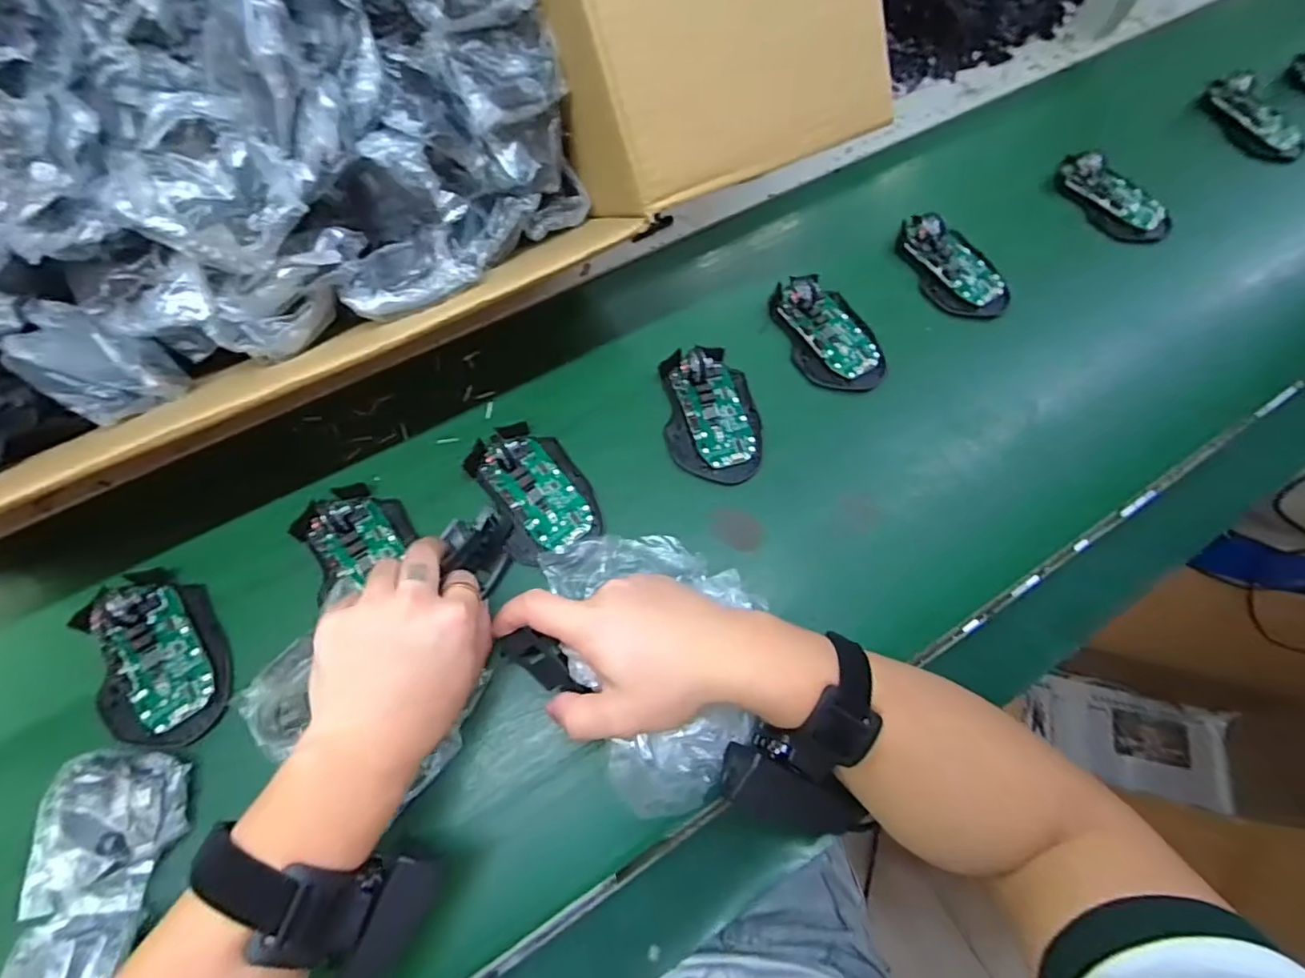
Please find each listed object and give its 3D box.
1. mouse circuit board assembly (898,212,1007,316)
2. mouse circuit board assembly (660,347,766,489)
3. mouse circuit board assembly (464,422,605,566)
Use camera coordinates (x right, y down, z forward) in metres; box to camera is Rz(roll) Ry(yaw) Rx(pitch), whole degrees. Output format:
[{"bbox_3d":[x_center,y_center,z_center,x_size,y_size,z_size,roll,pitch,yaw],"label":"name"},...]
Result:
[{"bbox_3d":[0.272,-0.204,0.537,0.063,0.029,0.114,-19,70,-10],"label":"mouse circuit board assembly"},{"bbox_3d":[0.047,-0.063,0.464,0.071,0.030,0.111,-5,69,-4],"label":"mouse circuit board assembly"},{"bbox_3d":[-0.086,-0.003,0.433,0.071,0.026,0.103,-27,72,-12],"label":"mouse circuit board assembly"}]

